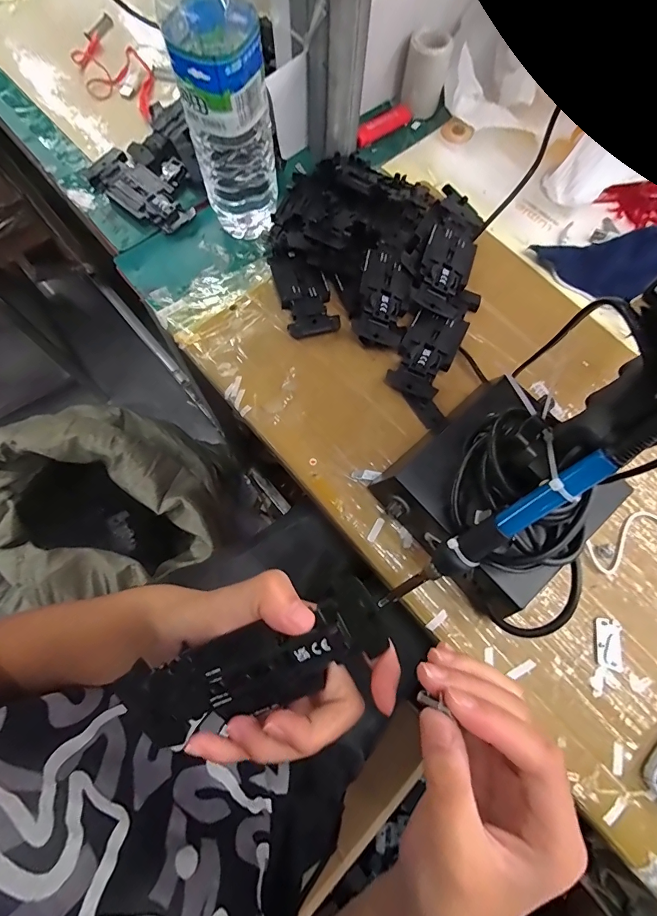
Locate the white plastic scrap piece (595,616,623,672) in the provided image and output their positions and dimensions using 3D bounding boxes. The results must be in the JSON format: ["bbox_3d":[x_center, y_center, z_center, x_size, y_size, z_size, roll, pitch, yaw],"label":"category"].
[{"bbox_3d":[0.211,0.140,0.301,0.019,0.004,0.036,8,73,0],"label":"white plastic scrap piece"}]

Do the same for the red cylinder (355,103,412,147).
[{"bbox_3d":[0.061,-0.374,0.454,0.078,0.016,0.016,-38,78,-12],"label":"red cylinder"}]

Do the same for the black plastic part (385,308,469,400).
[{"bbox_3d":[0.088,-0.094,0.361,0.047,0.015,0.087,26,74,5],"label":"black plastic part"}]

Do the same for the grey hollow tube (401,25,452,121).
[{"bbox_3d":[0.105,-0.417,0.440,0.044,0.071,0.038,16,73,3],"label":"grey hollow tube"}]

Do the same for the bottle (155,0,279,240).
[{"bbox_3d":[-0.079,-0.275,0.307,0.063,0.212,0.063,-15,74,-7],"label":"bottle"}]

